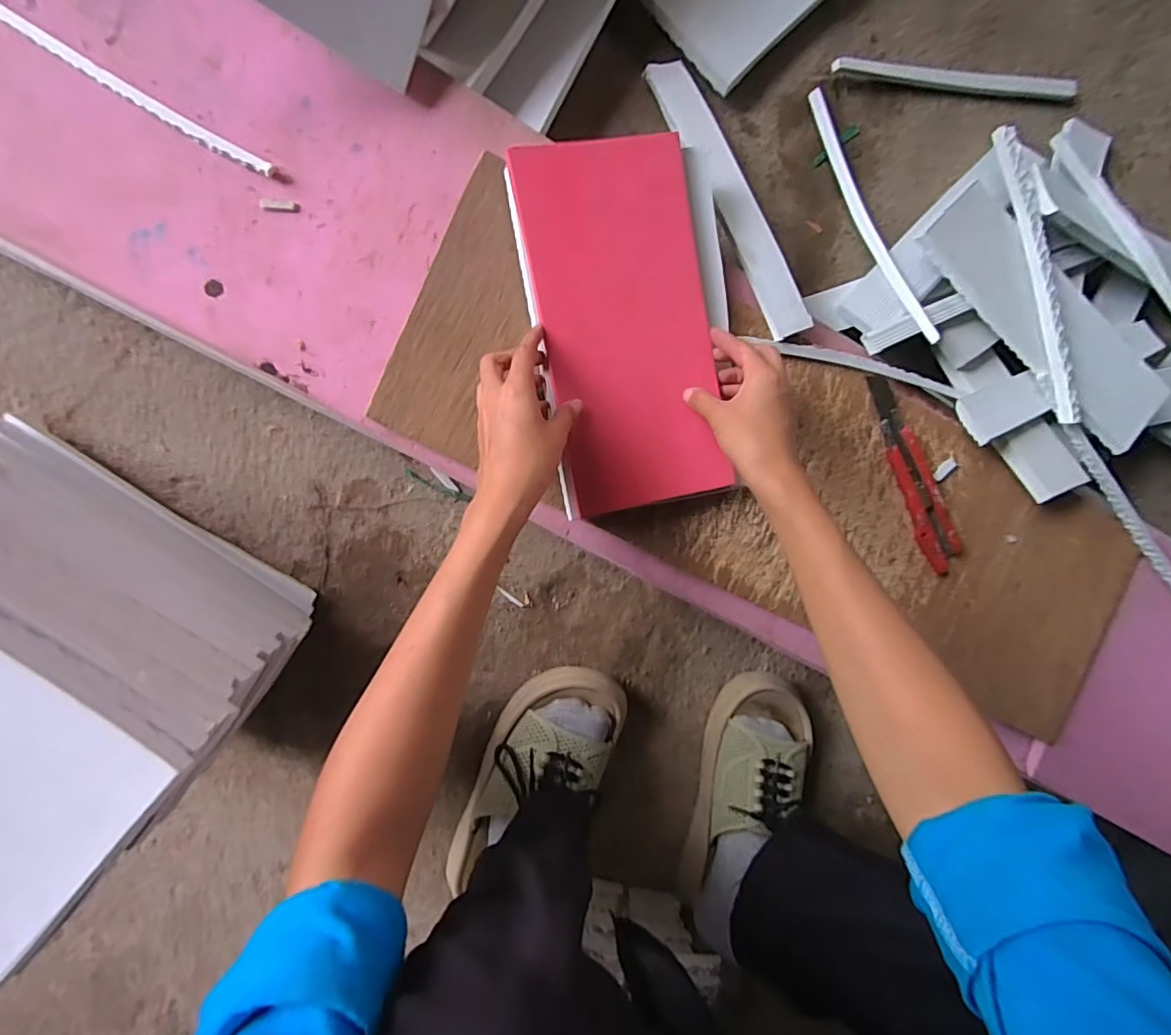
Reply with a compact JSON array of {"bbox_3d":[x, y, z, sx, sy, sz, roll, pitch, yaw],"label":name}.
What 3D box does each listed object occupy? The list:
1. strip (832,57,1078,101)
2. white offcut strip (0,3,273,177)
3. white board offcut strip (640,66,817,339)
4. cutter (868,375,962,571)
[{"bbox_3d":[0.363,-0.427,0.537,0.268,0.012,0.016,-2,94,-8],"label":"strip"},{"bbox_3d":[-0.331,-0.308,0.395,0.217,0.005,0.012,28,90,-9],"label":"white offcut strip"},{"bbox_3d":[0.123,-0.281,0.476,0.039,0.013,0.272,-23,84,-6],"label":"white board offcut strip"},{"bbox_3d":[0.294,-0.038,0.493,0.033,0.014,0.185,-27,98,-6],"label":"cutter"}]

